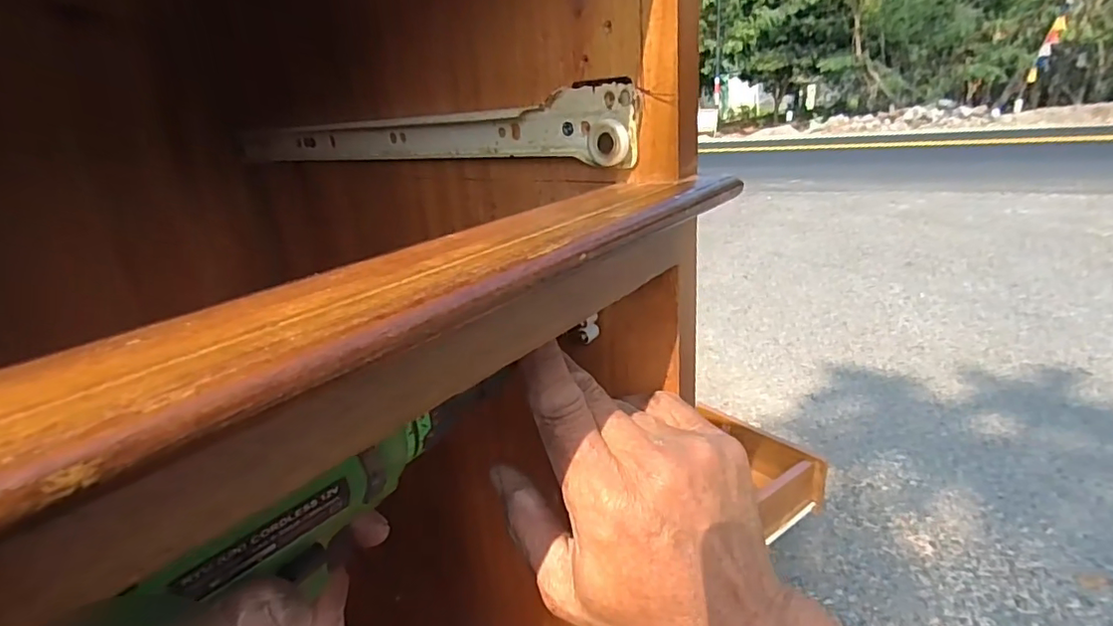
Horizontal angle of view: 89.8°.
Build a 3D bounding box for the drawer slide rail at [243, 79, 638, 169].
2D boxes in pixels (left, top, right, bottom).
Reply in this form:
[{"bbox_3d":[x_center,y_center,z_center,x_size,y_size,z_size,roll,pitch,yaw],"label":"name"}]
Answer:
[{"bbox_3d":[-0.101,-0.103,0.323,0.335,0.029,0.010,11,25,37],"label":"drawer slide rail"}]

